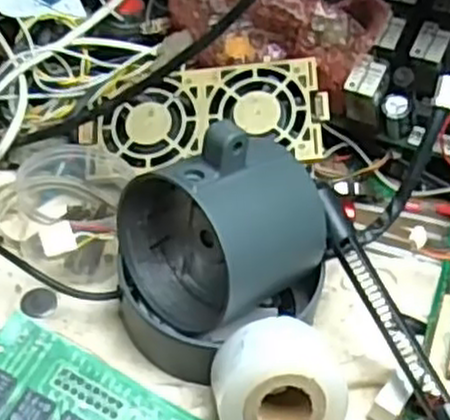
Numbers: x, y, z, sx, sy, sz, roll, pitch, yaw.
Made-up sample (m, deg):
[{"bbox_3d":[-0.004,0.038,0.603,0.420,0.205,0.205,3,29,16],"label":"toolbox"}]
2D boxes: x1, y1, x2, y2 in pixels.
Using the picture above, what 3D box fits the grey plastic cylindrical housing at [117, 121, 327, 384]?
[{"bbox_3d":[-0.001,0.017,0.389,0.095,0.111,0.089,-30,59,-28],"label":"grey plastic cylindrical housing"}]

